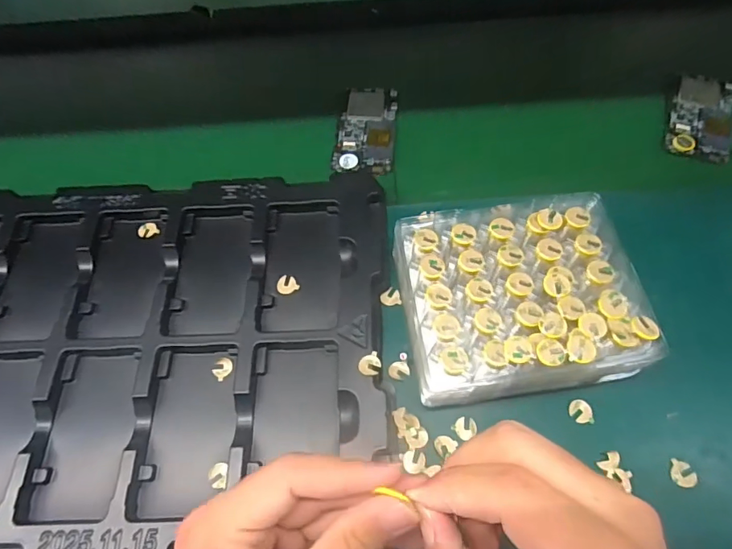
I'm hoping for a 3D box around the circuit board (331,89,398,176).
[{"bbox_3d":[0.002,-0.165,0.540,0.064,0.005,0.125,5,63,6],"label":"circuit board"}]

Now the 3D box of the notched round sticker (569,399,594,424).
[{"bbox_3d":[0.173,0.109,0.381,0.017,0.004,0.018,-1,62,2],"label":"notched round sticker"}]

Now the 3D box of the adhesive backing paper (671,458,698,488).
[{"bbox_3d":[0.238,0.150,0.356,0.017,0.004,0.019,14,59,18],"label":"adhesive backing paper"}]

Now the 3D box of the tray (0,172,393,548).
[{"bbox_3d":[-0.262,0.060,0.417,0.550,0.021,0.329,-2,62,2],"label":"tray"}]

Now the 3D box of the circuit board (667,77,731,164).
[{"bbox_3d":[0.368,-0.173,0.521,0.060,0.013,0.115,17,64,11],"label":"circuit board"}]

